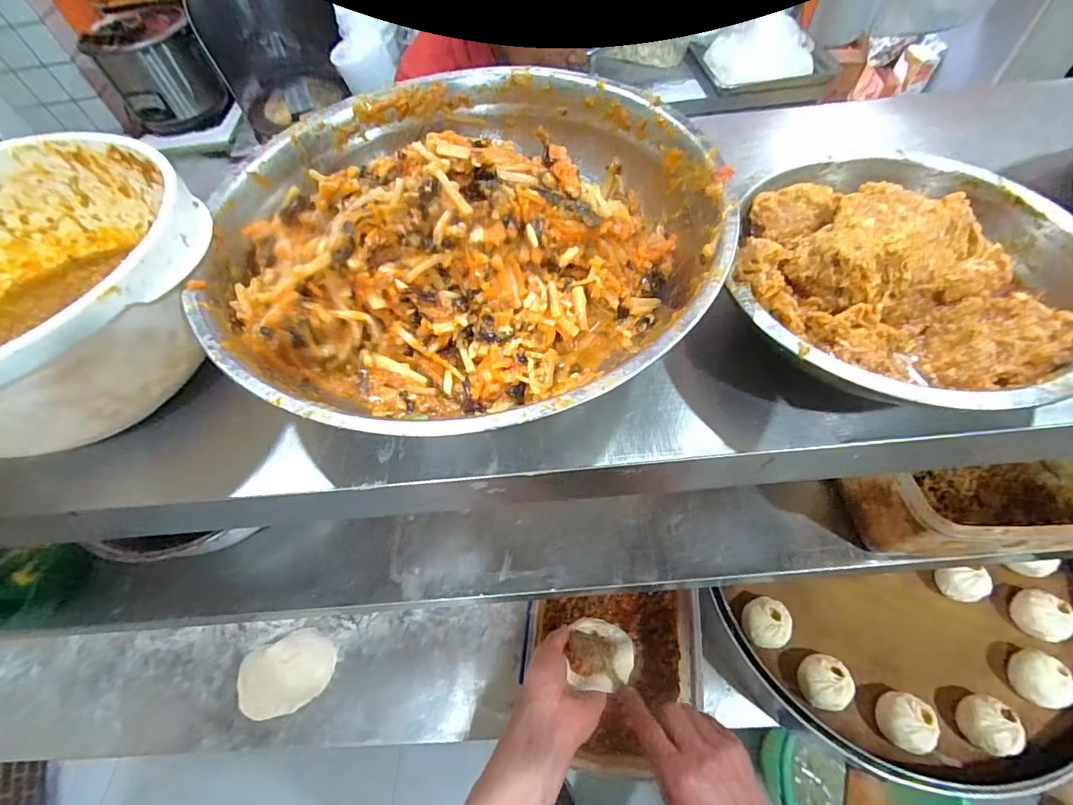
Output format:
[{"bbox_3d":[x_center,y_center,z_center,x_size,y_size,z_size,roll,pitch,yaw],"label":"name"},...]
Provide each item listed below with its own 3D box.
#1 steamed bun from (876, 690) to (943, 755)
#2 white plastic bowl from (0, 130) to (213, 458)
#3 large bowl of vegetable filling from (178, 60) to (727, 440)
[{"bbox_3d":[0.431,0.369,0.546,0.053,0.042,0.059,0,58,4],"label":"steamed bun"},{"bbox_3d":[-0.229,-0.050,0.216,0.145,0.072,0.156,-2,58,3],"label":"white plastic bowl"},{"bbox_3d":[-0.033,-0.079,0.246,0.233,0.069,0.236,-2,58,3],"label":"large bowl of vegetable filling"}]

